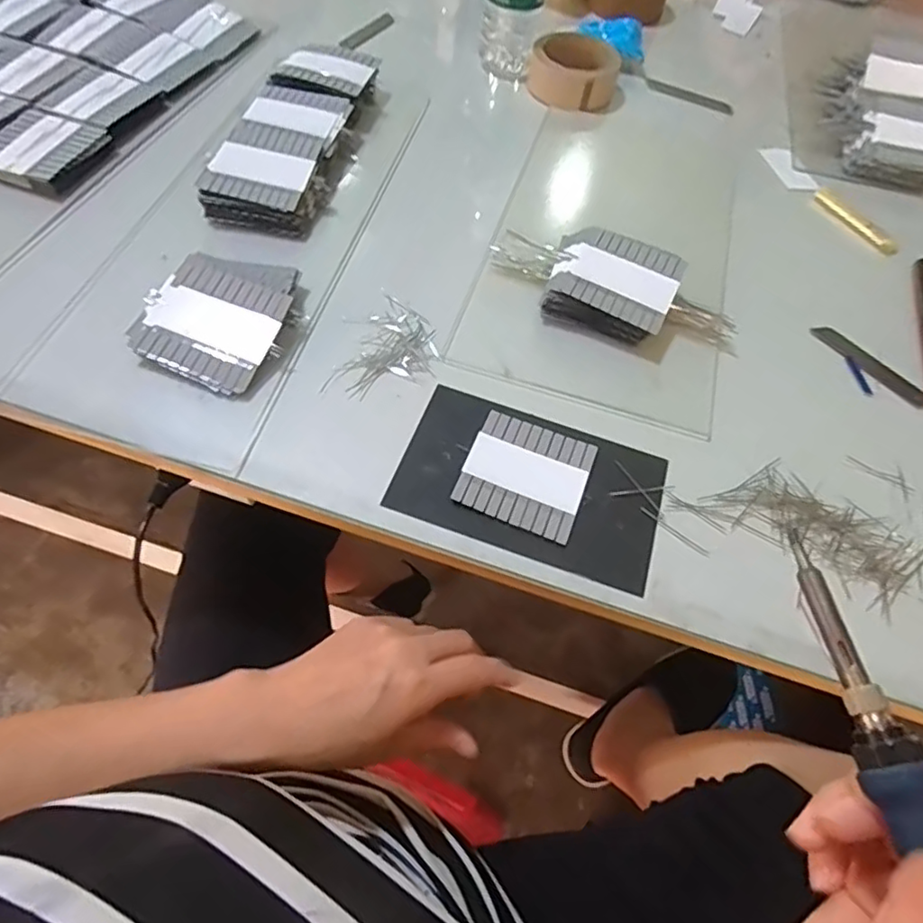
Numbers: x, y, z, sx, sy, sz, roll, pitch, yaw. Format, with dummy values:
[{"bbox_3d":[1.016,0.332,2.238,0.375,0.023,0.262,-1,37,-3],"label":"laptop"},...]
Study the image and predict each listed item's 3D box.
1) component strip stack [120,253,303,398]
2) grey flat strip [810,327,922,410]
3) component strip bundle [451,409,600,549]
[{"bbox_3d":[-0.173,-0.104,0.432,0.093,0.032,0.104,19,61,7],"label":"component strip stack"},{"bbox_3d":[0.328,-0.077,0.481,0.020,0.004,0.102,-38,72,-22],"label":"grey flat strip"},{"bbox_3d":[0.043,0.008,0.401,0.079,0.005,0.077,20,61,8],"label":"component strip bundle"}]

